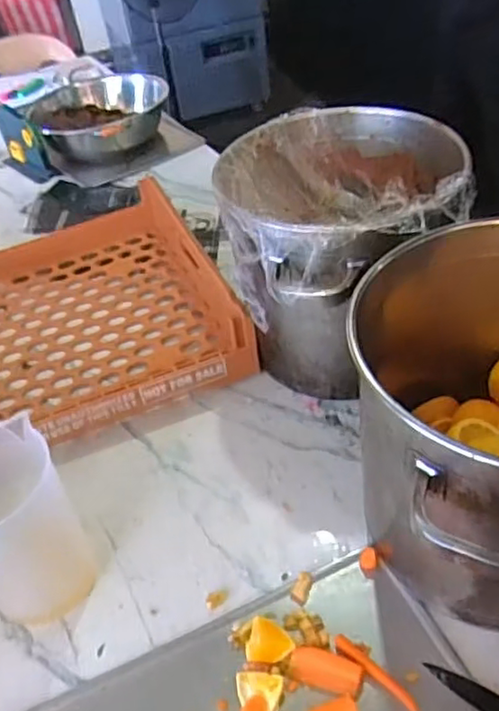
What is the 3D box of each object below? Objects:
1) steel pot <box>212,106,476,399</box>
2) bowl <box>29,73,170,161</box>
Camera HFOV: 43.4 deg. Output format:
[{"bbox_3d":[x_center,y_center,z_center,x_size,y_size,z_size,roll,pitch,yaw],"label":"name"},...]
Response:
[{"bbox_3d":[0.125,-0.139,0.843,0.291,0.268,0.312,-5,43,4],"label":"steel pot"},{"bbox_3d":[-0.365,-0.592,1.561,0.332,0.117,0.253,-8,44,-1],"label":"bowl"}]

